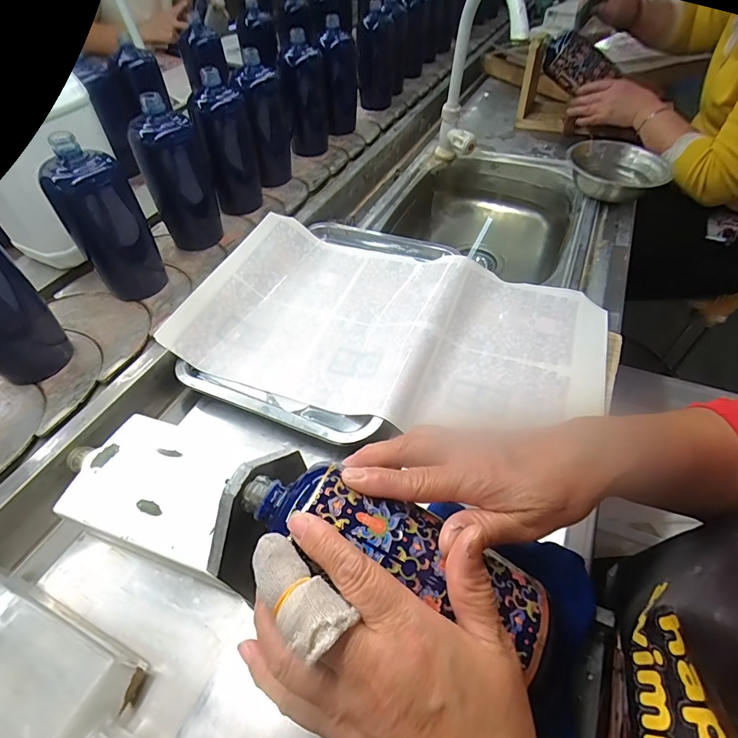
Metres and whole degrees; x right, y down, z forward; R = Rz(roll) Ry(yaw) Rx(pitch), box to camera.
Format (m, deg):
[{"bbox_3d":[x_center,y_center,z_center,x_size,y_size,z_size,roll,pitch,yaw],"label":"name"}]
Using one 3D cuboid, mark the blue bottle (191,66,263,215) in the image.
[{"bbox_3d":[-0.218,-0.345,0.644,0.068,0.169,0.060,8,52,5],"label":"blue bottle"}]

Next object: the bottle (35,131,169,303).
[{"bbox_3d":[-0.314,-0.170,0.501,0.062,0.169,0.062,8,52,5],"label":"bottle"}]

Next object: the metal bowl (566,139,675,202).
[{"bbox_3d":[0.429,-0.342,0.712,0.158,0.048,0.158,-1,50,1],"label":"metal bowl"}]

